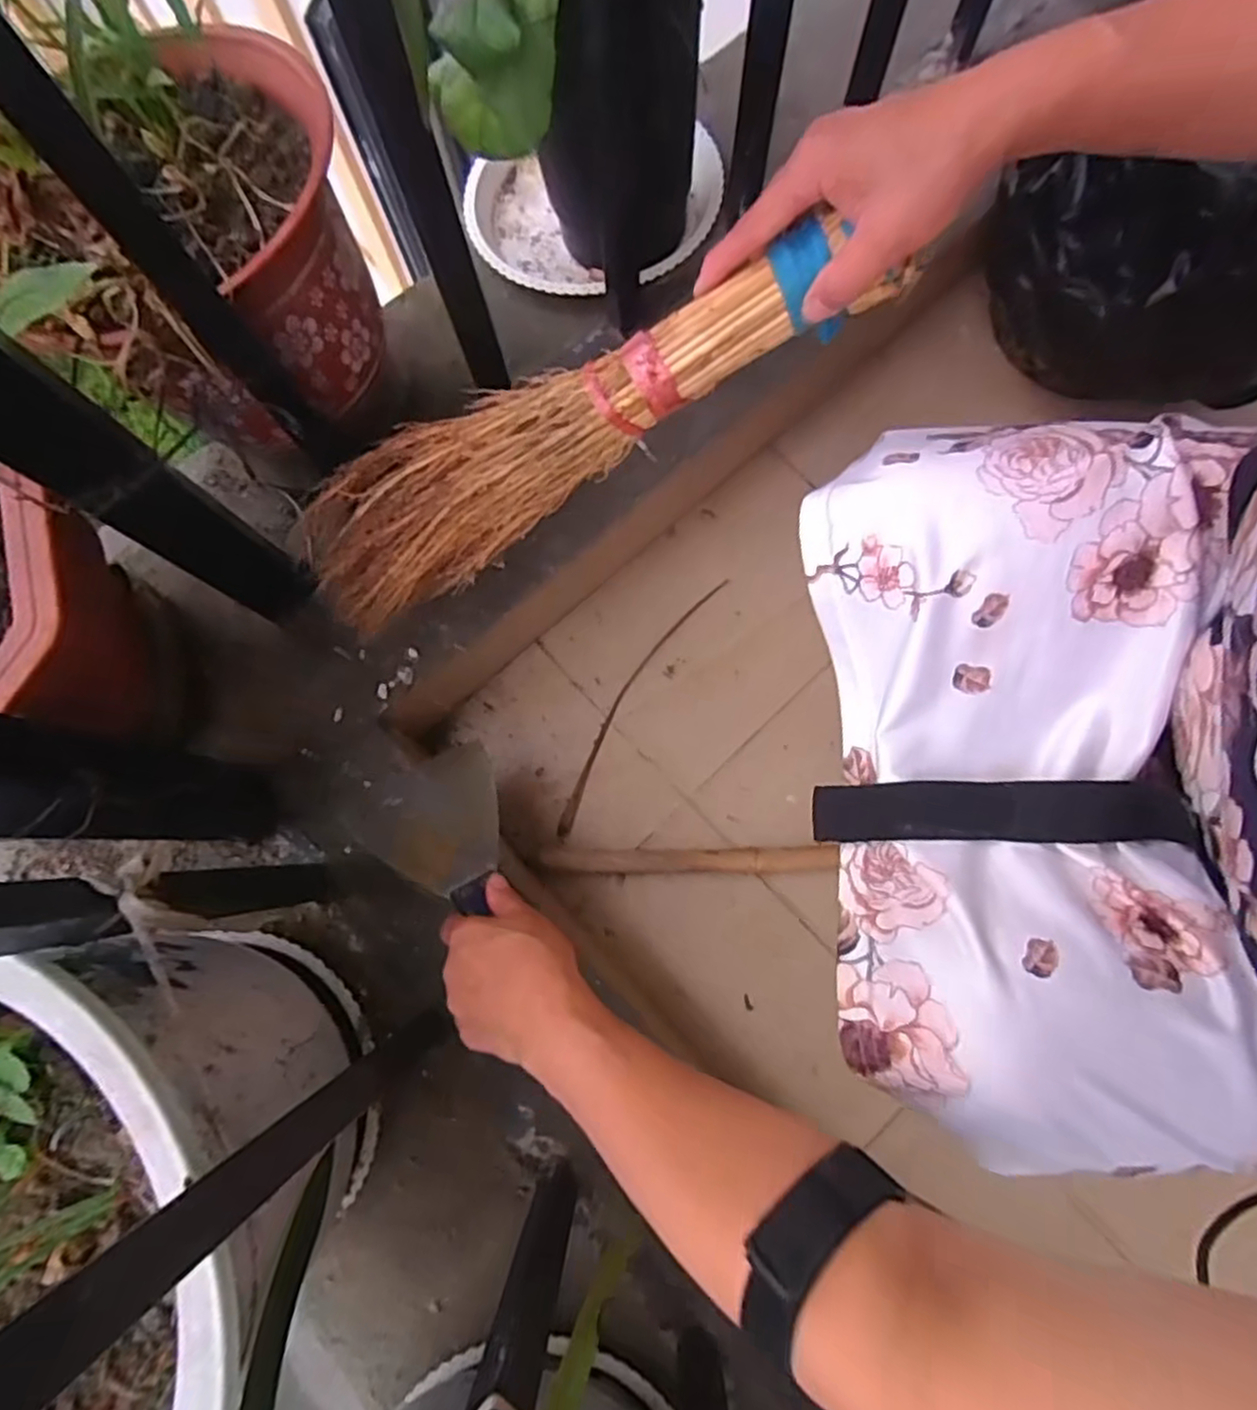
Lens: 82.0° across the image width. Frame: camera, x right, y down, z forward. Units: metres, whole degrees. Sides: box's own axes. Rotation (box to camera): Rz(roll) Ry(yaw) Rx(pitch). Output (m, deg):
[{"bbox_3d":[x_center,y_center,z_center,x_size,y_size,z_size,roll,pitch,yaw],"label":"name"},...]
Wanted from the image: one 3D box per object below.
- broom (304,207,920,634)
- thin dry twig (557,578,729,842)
[{"bbox_3d":[-0.045,-0.157,0.417,0.353,0.058,0.079,-25,78,18],"label":"broom"},{"bbox_3d":[0.006,-0.006,0.664,0.029,0.007,0.281,31,79,5],"label":"thin dry twig"}]

